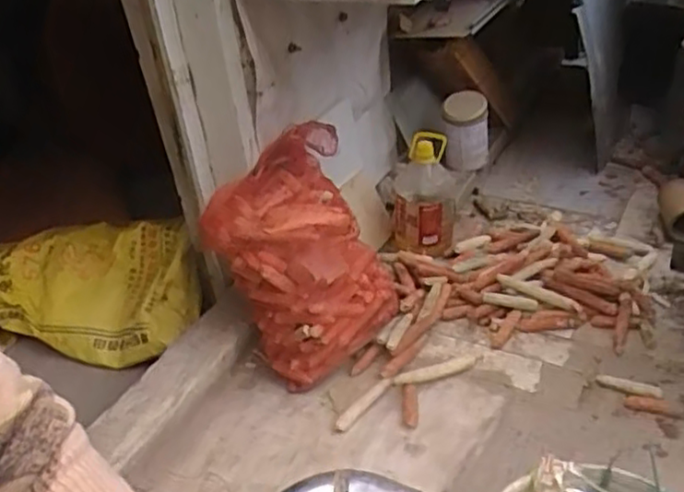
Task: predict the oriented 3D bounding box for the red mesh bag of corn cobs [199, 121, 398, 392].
[{"bbox_3d":[-0.084,0.029,1.672,0.385,0.467,0.376,-22,35,-21],"label":"red mesh bag of corn cobs"}]

